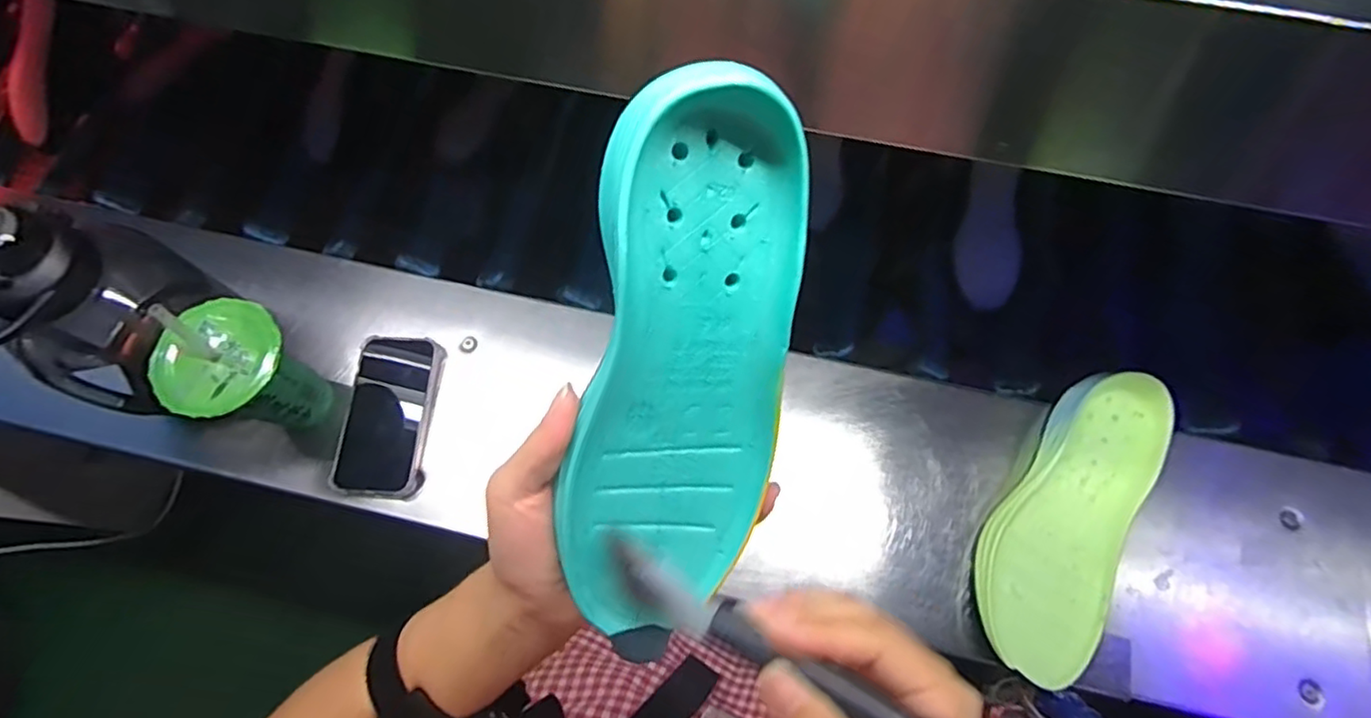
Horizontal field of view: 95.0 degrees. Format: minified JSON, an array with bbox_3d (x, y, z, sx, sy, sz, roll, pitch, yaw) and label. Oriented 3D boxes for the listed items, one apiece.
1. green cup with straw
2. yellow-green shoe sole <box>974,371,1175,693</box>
[{"bbox_3d":[-0.364,0.016,0.541,0.089,0.158,0.090,0,69,1],"label":"green cup with straw"},{"bbox_3d":[0.335,0.136,0.547,0.098,0.052,0.276,33,73,12],"label":"yellow-green shoe sole"}]

